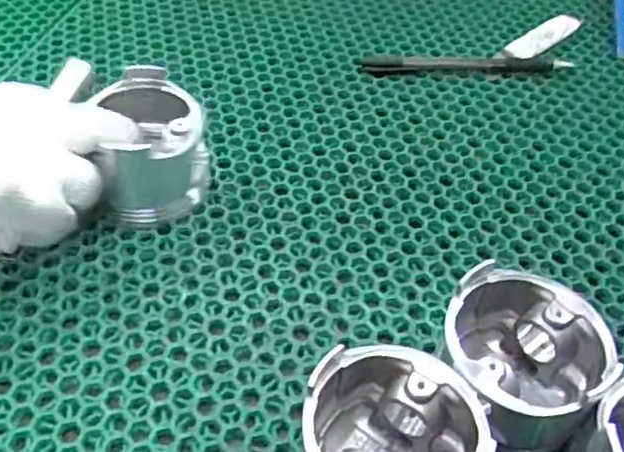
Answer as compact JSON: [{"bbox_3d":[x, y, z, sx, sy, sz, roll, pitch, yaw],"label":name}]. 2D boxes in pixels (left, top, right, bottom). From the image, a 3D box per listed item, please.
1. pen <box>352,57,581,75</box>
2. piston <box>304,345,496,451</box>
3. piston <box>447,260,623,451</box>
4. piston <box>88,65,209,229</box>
[{"bbox_3d":[0.112,-0.119,0.500,0.154,0.007,0.017,0,49,-3],"label":"pen"},{"bbox_3d":[0.030,0.092,0.275,0.069,0.057,0.068,2,49,-2],"label":"piston"},{"bbox_3d":[0.091,0.062,0.302,0.069,0.057,0.063,2,49,-2],"label":"piston"},{"bbox_3d":[-0.090,-0.048,0.393,0.064,0.058,0.075,3,49,0],"label":"piston"}]

